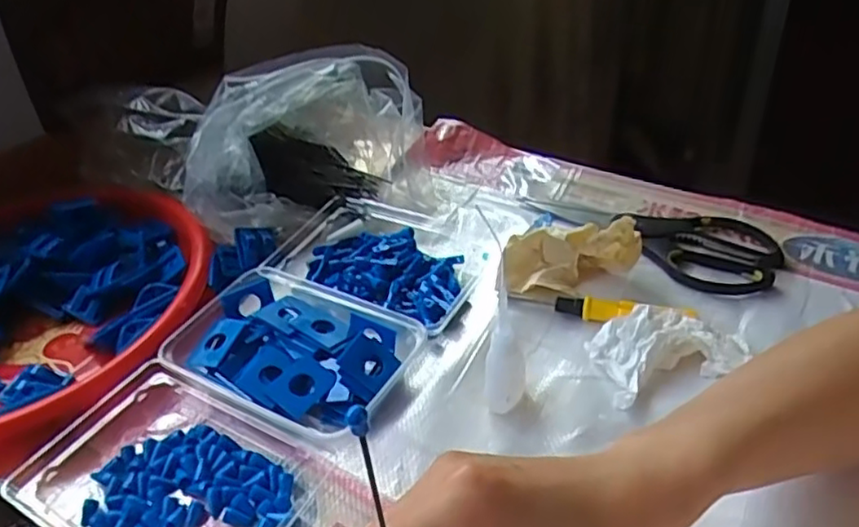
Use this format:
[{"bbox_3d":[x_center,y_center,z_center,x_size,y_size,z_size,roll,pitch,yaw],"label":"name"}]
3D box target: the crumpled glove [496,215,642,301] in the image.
[{"bbox_3d":[0.108,-0.004,0.513,0.113,0.065,0.050,-16,38,10],"label":"crumpled glove"}]

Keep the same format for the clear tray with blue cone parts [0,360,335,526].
[{"bbox_3d":[-0.164,0.130,0.405,0.174,0.032,0.111,16,44,24],"label":"clear tray with blue cone parts"}]

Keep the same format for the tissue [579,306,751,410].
[{"bbox_3d":[0.162,0.055,0.448,0.093,0.024,0.061,-11,39,-6],"label":"tissue"}]

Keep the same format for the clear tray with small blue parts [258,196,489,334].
[{"bbox_3d":[-0.043,-0.007,0.557,0.183,0.034,0.120,16,44,26],"label":"clear tray with small blue parts"}]

